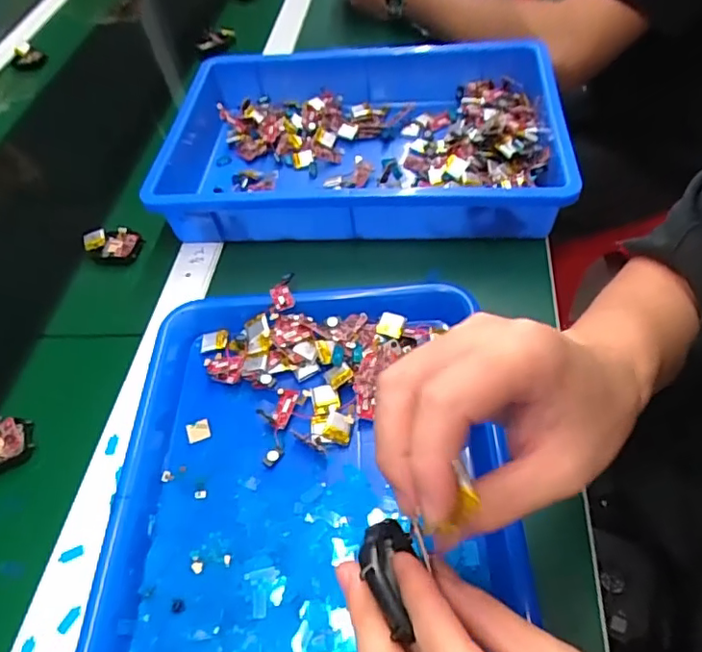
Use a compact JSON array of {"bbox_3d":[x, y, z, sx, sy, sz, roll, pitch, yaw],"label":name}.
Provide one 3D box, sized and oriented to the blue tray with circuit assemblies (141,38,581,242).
[{"bbox_3d":[-0.006,-0.185,0.574,0.406,0.079,0.249,0,53,6],"label":"blue tray with circuit assemblies"}]

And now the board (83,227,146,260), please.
[{"bbox_3d":[-0.235,-0.082,0.548,0.060,0.018,0.032,5,54,9],"label":"board"}]

